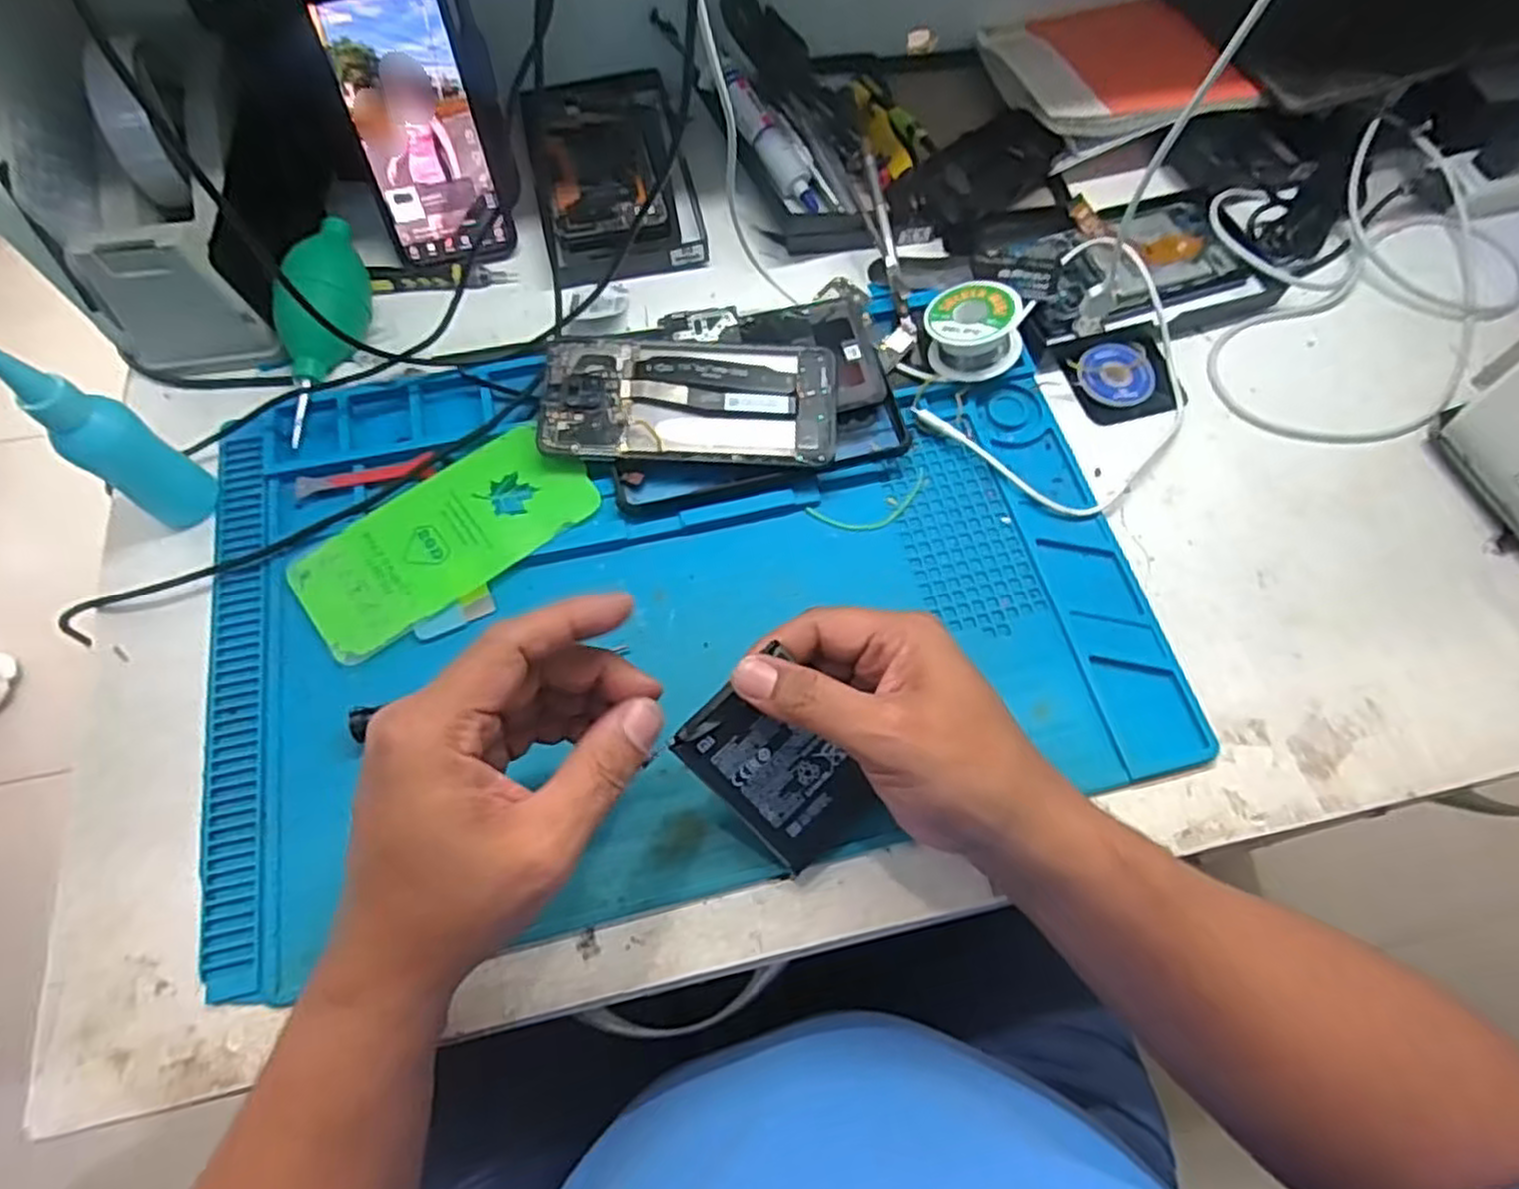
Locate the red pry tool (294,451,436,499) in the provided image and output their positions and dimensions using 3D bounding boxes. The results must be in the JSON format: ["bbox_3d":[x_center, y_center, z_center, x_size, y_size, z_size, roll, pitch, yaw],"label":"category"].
[{"bbox_3d":[-0.219,-0.067,0.430,0.074,0.006,0.017,-11,69,-7],"label":"red pry tool"}]

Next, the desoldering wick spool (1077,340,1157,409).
[{"bbox_3d":[0.222,-0.137,0.478,0.044,0.007,0.045,1,68,-2],"label":"desoldering wick spool"}]

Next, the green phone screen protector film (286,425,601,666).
[{"bbox_3d":[-0.168,-0.033,0.417,0.154,0.004,0.072,-35,72,-15],"label":"green phone screen protector film"}]

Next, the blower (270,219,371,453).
[{"bbox_3d":[-0.255,-0.161,0.447,0.046,0.041,0.142,-6,68,-5],"label":"blower"}]

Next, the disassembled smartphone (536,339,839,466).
[{"bbox_3d":[-0.039,-0.109,0.433,0.163,0.006,0.073,2,74,0],"label":"disassembled smartphone"}]

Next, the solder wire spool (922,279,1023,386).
[{"bbox_3d":[0.128,-0.157,0.465,0.053,0.039,0.053,-8,57,13],"label":"solder wire spool"}]

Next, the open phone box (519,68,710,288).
[{"bbox_3d":[-0.101,-0.293,0.529,0.101,0.023,0.185,-12,69,-7],"label":"open phone box"}]

